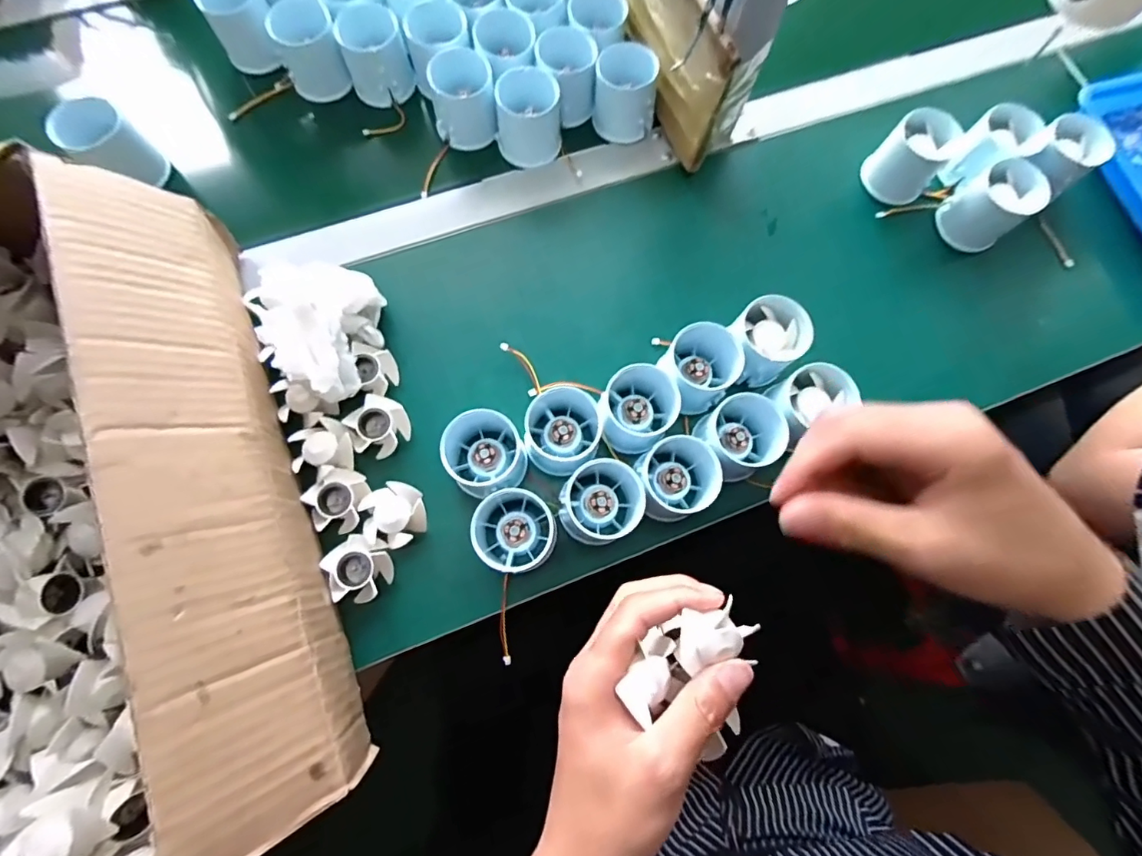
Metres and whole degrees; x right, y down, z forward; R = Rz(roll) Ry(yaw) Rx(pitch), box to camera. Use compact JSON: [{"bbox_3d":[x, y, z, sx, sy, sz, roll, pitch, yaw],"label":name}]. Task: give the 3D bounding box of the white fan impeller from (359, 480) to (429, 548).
[{"bbox_3d":[-0.124,0.062,0.354,0.043,0.021,0.041,-33,78,-10],"label":"white fan impeller"}]

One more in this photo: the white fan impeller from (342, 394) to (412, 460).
[{"bbox_3d":[-0.140,-0.001,0.368,0.038,0.021,0.042,38,77,8],"label":"white fan impeller"}]

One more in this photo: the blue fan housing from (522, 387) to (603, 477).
[{"bbox_3d":[-0.006,0.000,0.365,0.055,0.040,0.063,12,75,1],"label":"blue fan housing"}]

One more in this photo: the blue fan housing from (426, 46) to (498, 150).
[{"bbox_3d":[-0.091,-0.281,0.426,0.051,0.050,0.056,-8,75,-4],"label":"blue fan housing"}]

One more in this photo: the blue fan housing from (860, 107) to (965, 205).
[{"bbox_3d":[0.291,-0.232,0.432,0.052,0.057,0.052,0,75,-2],"label":"blue fan housing"}]

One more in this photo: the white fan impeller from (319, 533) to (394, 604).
[{"bbox_3d":[-0.145,0.098,0.345,0.041,0.024,0.040,0,75,-2],"label":"white fan impeller"}]

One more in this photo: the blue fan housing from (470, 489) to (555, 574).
[{"bbox_3d":[-0.039,0.068,0.343,0.053,0.057,0.058,0,75,-2],"label":"blue fan housing"}]

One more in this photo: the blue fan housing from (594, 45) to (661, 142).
[{"bbox_3d":[0.047,-0.294,0.440,0.053,0.051,0.058,1,75,-2],"label":"blue fan housing"}]

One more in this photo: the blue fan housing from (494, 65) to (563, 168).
[{"bbox_3d":[-0.036,-0.264,0.427,0.055,0.049,0.053,1,75,-2],"label":"blue fan housing"}]

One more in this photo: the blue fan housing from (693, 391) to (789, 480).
[{"bbox_3d":[0.118,0.007,0.358,0.054,0.045,0.053,-23,77,-8],"label":"blue fan housing"}]

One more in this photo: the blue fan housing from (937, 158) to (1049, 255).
[{"bbox_3d":[0.350,-0.185,0.421,0.054,0.060,0.051,-38,79,-11],"label":"blue fan housing"}]

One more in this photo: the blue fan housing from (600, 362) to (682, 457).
[{"bbox_3d":[0.048,-0.017,0.367,0.060,0.048,0.056,0,75,-2],"label":"blue fan housing"}]

